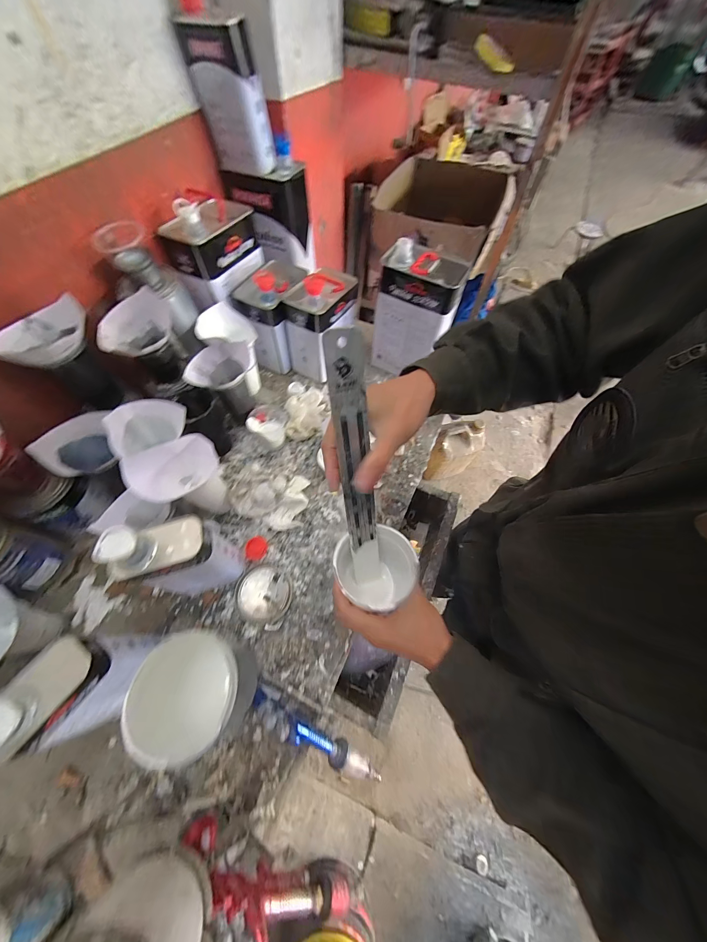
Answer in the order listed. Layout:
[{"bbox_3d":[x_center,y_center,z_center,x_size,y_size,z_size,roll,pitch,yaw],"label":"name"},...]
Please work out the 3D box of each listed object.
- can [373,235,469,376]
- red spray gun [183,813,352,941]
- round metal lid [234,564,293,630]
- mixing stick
[{"bbox_3d":[0.138,-0.358,0.685,0.164,0.250,0.095,17,63,6],"label":"can"},{"bbox_3d":[-0.079,0.472,0.341,0.254,0.101,0.036,48,64,-22],"label":"red spray gun"},{"bbox_3d":[-0.157,0.216,0.527,0.096,0.013,0.091,1,62,-2],"label":"round metal lid"},{"bbox_3d":[0.005,0.014,0.291,0.033,0.276,0.005,-17,33,-17],"label":"mixing stick"}]

